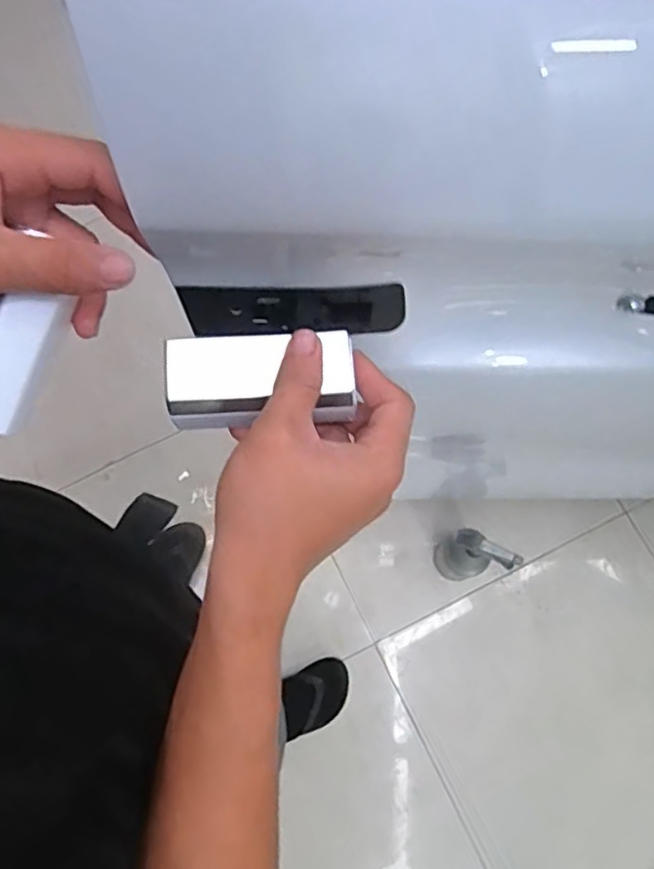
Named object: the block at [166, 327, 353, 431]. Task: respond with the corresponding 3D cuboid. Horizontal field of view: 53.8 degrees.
[{"bbox_3d":[-0.035,-0.029,0.350,0.098,0.023,0.043,-5,75,-6],"label":"block"}]

